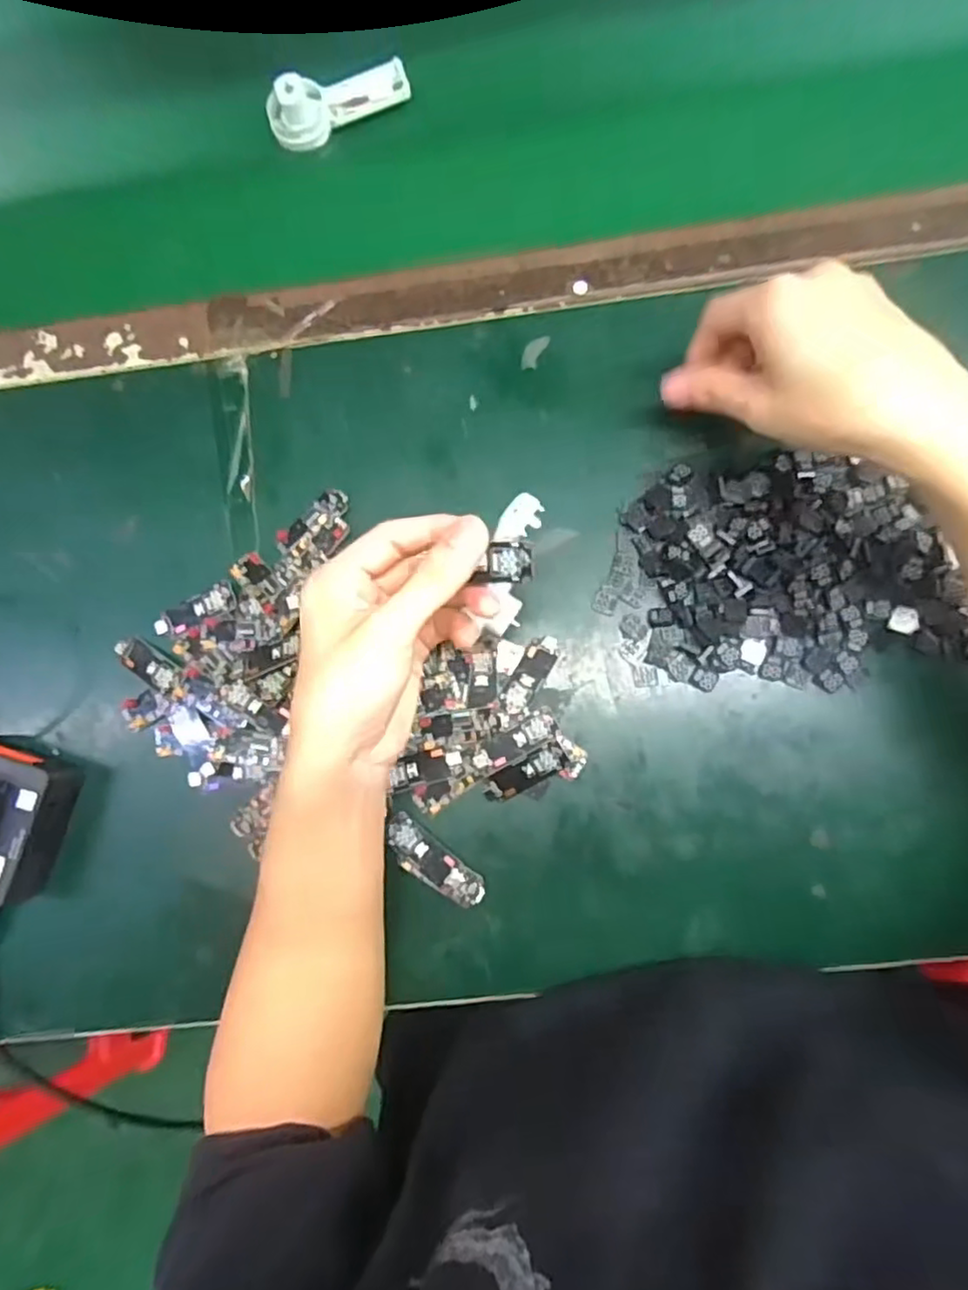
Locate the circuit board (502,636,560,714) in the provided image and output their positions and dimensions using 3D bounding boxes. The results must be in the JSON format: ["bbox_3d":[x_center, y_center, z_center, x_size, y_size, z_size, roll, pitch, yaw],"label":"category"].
[{"bbox_3d":[0.027,0.017,0.382,0.017,0.007,0.048,26,86,6],"label":"circuit board"}]

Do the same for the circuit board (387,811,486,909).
[{"bbox_3d":[-0.029,0.122,0.374,0.065,0.004,0.022,39,87,7],"label":"circuit board"}]

